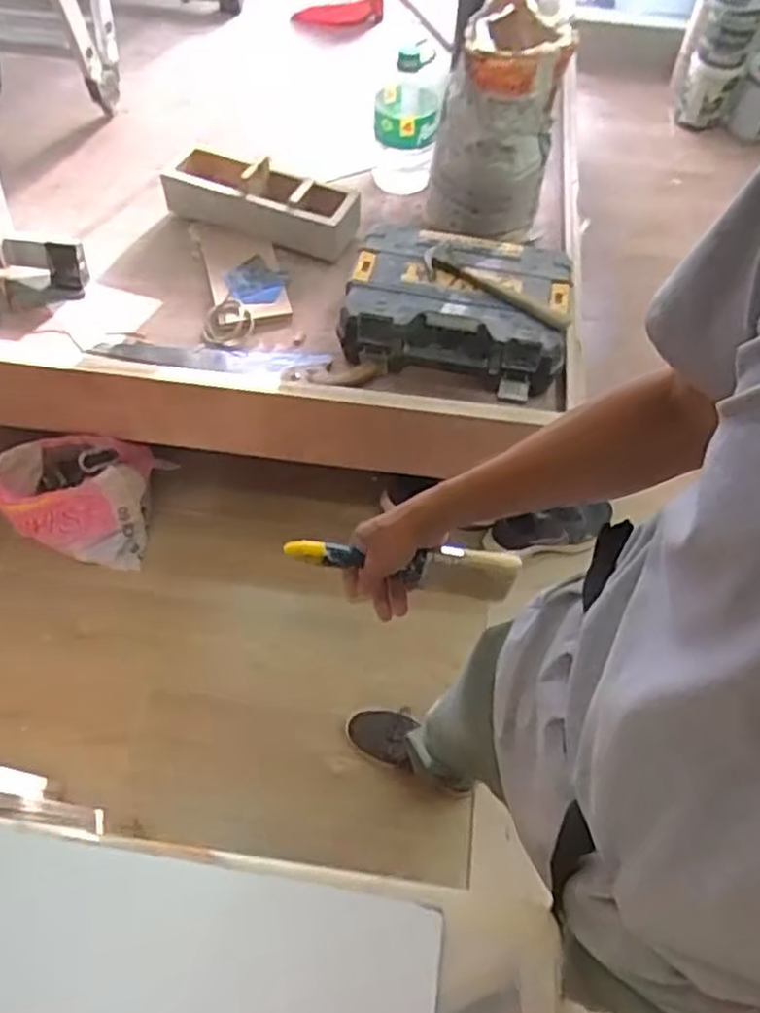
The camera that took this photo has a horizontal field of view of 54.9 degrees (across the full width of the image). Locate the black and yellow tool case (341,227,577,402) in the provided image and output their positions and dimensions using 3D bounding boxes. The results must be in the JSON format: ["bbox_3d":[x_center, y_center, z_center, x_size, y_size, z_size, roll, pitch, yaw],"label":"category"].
[{"bbox_3d":[0.145,-0.384,1.352,0.393,0.133,0.296,8,56,3],"label":"black and yellow tool case"}]

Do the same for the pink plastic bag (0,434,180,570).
[{"bbox_3d":[-0.600,-0.024,1.449,0.318,0.197,0.181,5,56,1],"label":"pink plastic bag"}]

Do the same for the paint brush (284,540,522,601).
[{"bbox_3d":[0.020,0.056,0.711,0.222,0.061,0.029,7,56,7],"label":"paint brush"}]

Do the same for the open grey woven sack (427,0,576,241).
[{"bbox_3d":[0.215,-0.698,1.356,0.210,0.382,0.172,8,56,3],"label":"open grey woven sack"}]

